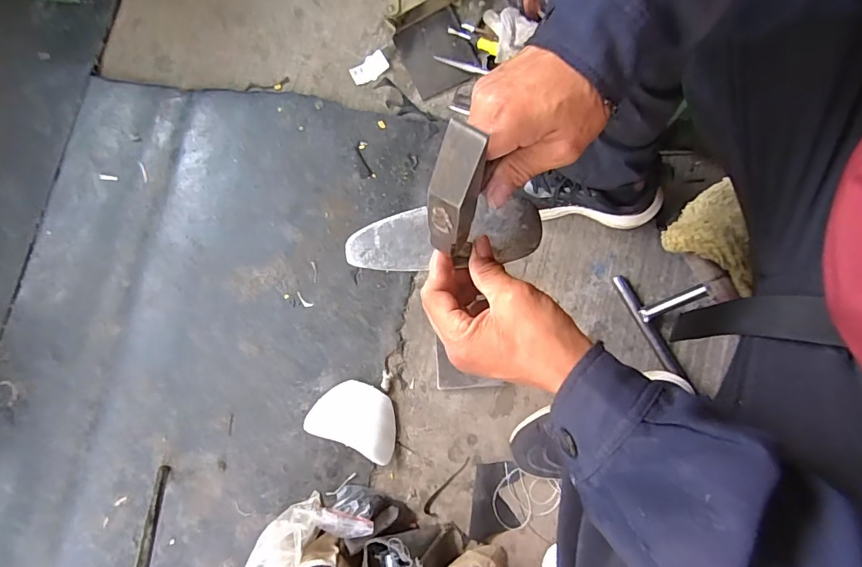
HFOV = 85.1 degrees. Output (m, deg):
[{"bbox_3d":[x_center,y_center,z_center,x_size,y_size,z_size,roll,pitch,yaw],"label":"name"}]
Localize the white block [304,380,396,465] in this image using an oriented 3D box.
[{"bbox_3d":[-0.103,0.187,0.662,0.126,0.031,0.087,22,80,4],"label":"white block"}]

